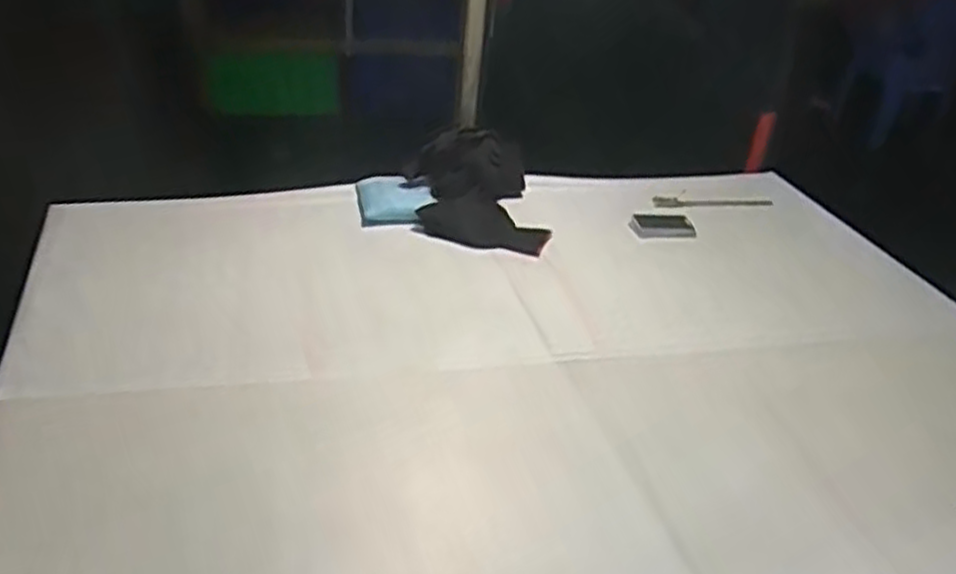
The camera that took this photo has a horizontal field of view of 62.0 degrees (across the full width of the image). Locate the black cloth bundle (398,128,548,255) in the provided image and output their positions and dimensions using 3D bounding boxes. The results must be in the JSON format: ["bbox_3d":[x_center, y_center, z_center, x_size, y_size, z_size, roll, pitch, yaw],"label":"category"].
[{"bbox_3d":[-0.005,-0.157,1.191,0.204,0.101,0.233,0,34,-8],"label":"black cloth bundle"}]

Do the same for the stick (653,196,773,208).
[{"bbox_3d":[0.386,-0.138,1.298,0.213,0.013,0.030,-3,34,-12],"label":"stick"}]

